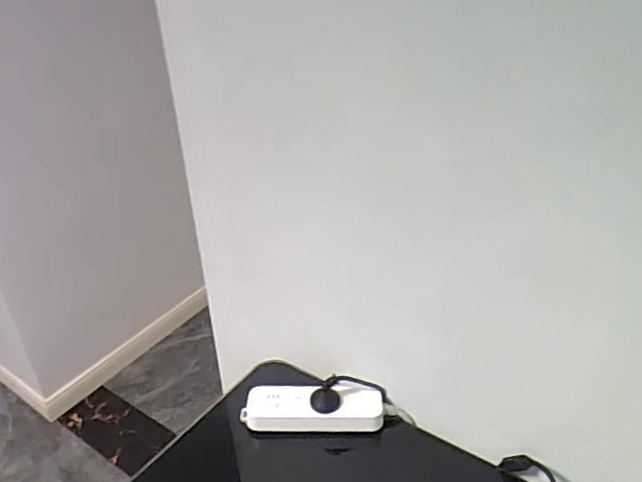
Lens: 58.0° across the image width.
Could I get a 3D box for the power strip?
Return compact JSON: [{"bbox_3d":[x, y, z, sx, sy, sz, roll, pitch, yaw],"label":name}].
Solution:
[{"bbox_3d":[-0.011,0.209,0.718,0.171,0.029,0.062,1,33,4],"label":"power strip"}]

